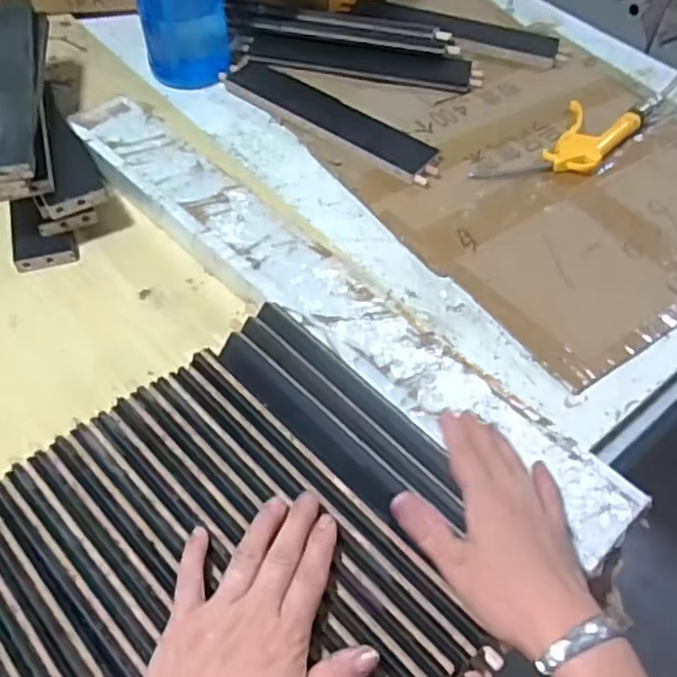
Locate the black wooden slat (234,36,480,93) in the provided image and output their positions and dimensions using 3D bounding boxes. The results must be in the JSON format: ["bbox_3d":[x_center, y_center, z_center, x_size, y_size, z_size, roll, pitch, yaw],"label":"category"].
[{"bbox_3d":[0.029,-0.357,0.881,0.307,0.018,0.059,9,54,5],"label":"black wooden slat"}]

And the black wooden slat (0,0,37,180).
[{"bbox_3d":[-0.327,-0.252,0.666,0.056,0.022,0.290,-11,55,-9],"label":"black wooden slat"}]

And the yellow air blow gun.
[{"bbox_3d":[0.260,-0.222,0.783,0.209,0.022,0.092,-37,63,-25],"label":"yellow air blow gun"}]

